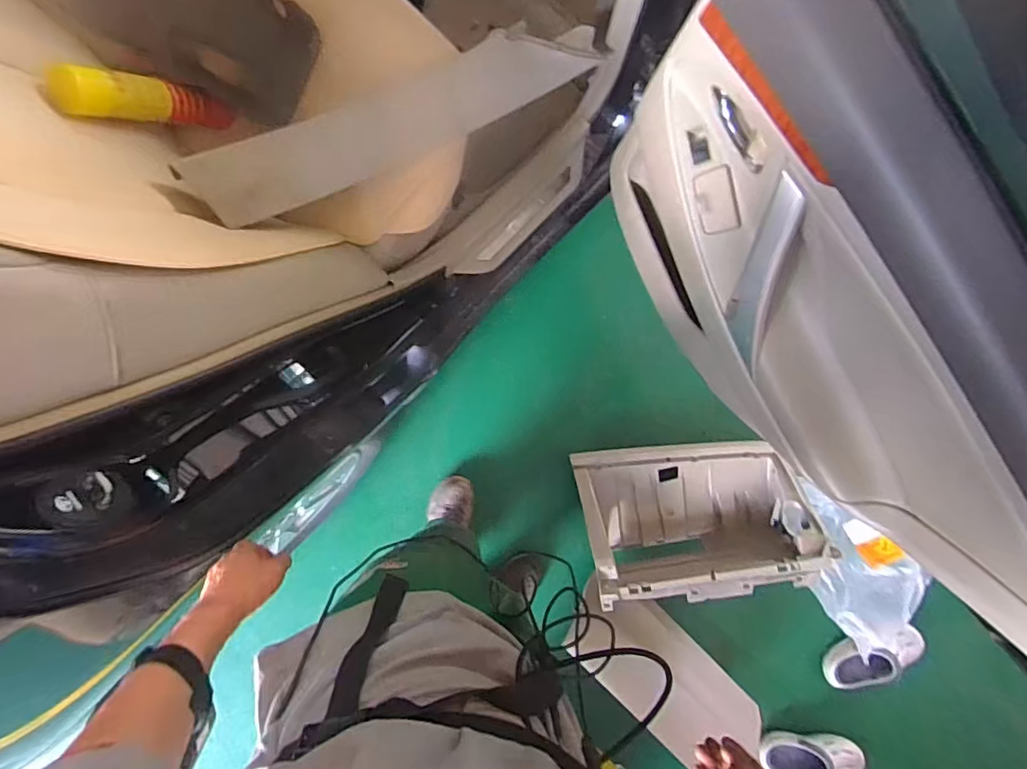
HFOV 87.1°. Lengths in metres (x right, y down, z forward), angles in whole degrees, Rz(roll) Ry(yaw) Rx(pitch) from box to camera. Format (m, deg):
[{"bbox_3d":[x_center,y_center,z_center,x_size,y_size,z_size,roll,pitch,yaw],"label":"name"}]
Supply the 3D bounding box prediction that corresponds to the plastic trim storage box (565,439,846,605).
[{"bbox_3d":[0.470,0.336,1.386,0.586,0.227,0.367,-6,84,-6],"label":"plastic trim storage box"}]

